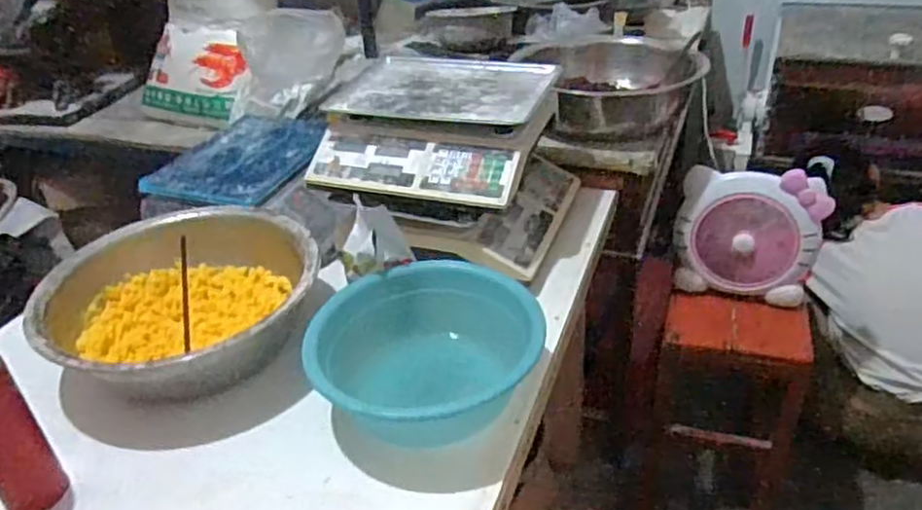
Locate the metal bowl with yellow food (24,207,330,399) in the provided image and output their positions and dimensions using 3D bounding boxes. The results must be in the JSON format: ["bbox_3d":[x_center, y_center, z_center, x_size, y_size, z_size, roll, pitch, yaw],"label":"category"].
[{"bbox_3d":[-0.372,0.065,0.951,0.339,0.110,0.326,-3,32,2],"label":"metal bowl with yellow food"}]

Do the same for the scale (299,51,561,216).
[{"bbox_3d":[-0.043,-0.202,1.128,0.357,0.116,0.359,6,34,15],"label":"scale"}]

